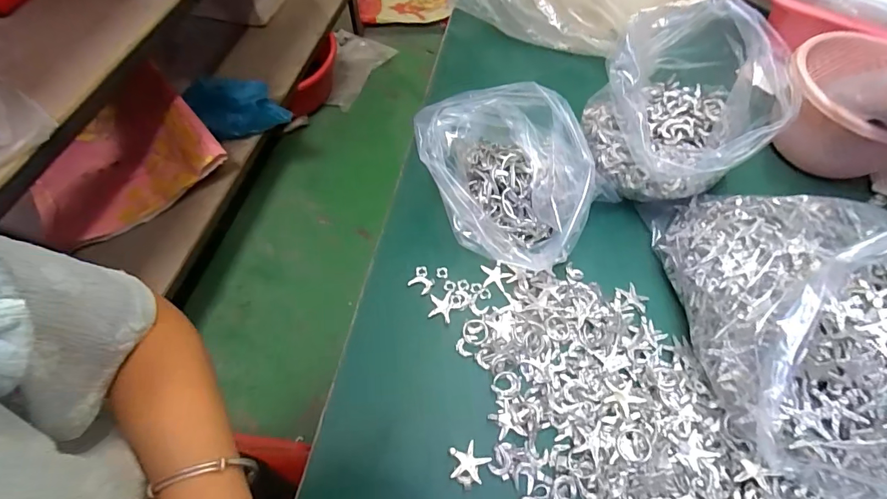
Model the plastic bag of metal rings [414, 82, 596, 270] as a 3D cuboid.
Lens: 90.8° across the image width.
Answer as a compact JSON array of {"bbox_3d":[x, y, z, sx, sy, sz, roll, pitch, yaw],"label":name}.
[{"bbox_3d":[0.055,-0.058,0.369,0.109,0.109,0.151,-32,65,-19],"label":"plastic bag of metal rings"}]

